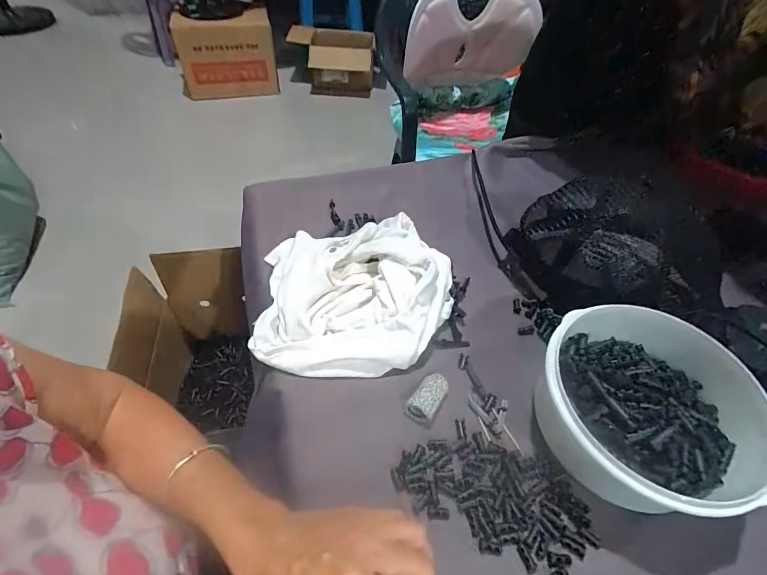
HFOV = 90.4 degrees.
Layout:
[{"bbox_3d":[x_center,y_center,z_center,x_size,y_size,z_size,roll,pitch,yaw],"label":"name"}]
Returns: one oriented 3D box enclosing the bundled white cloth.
[{"bbox_3d":[-0.032,-0.004,0.410,0.195,0.067,0.188,-1,49,-2],"label":"bundled white cloth"}]

